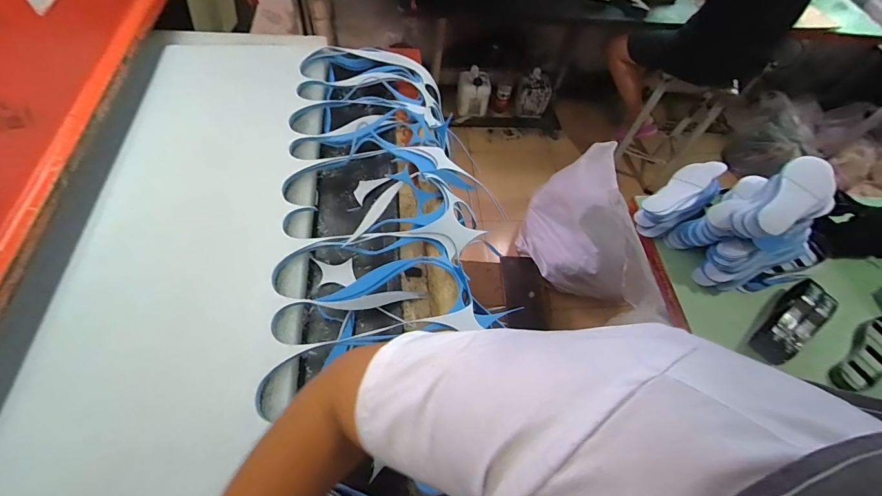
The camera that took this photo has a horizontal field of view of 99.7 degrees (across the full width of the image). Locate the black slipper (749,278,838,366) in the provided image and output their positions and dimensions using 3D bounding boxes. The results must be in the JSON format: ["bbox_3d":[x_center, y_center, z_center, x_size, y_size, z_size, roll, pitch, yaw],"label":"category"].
[{"bbox_3d":[0.863,0.175,0.910,0.254,0.065,0.080,-39,68,-16],"label":"black slipper"}]

